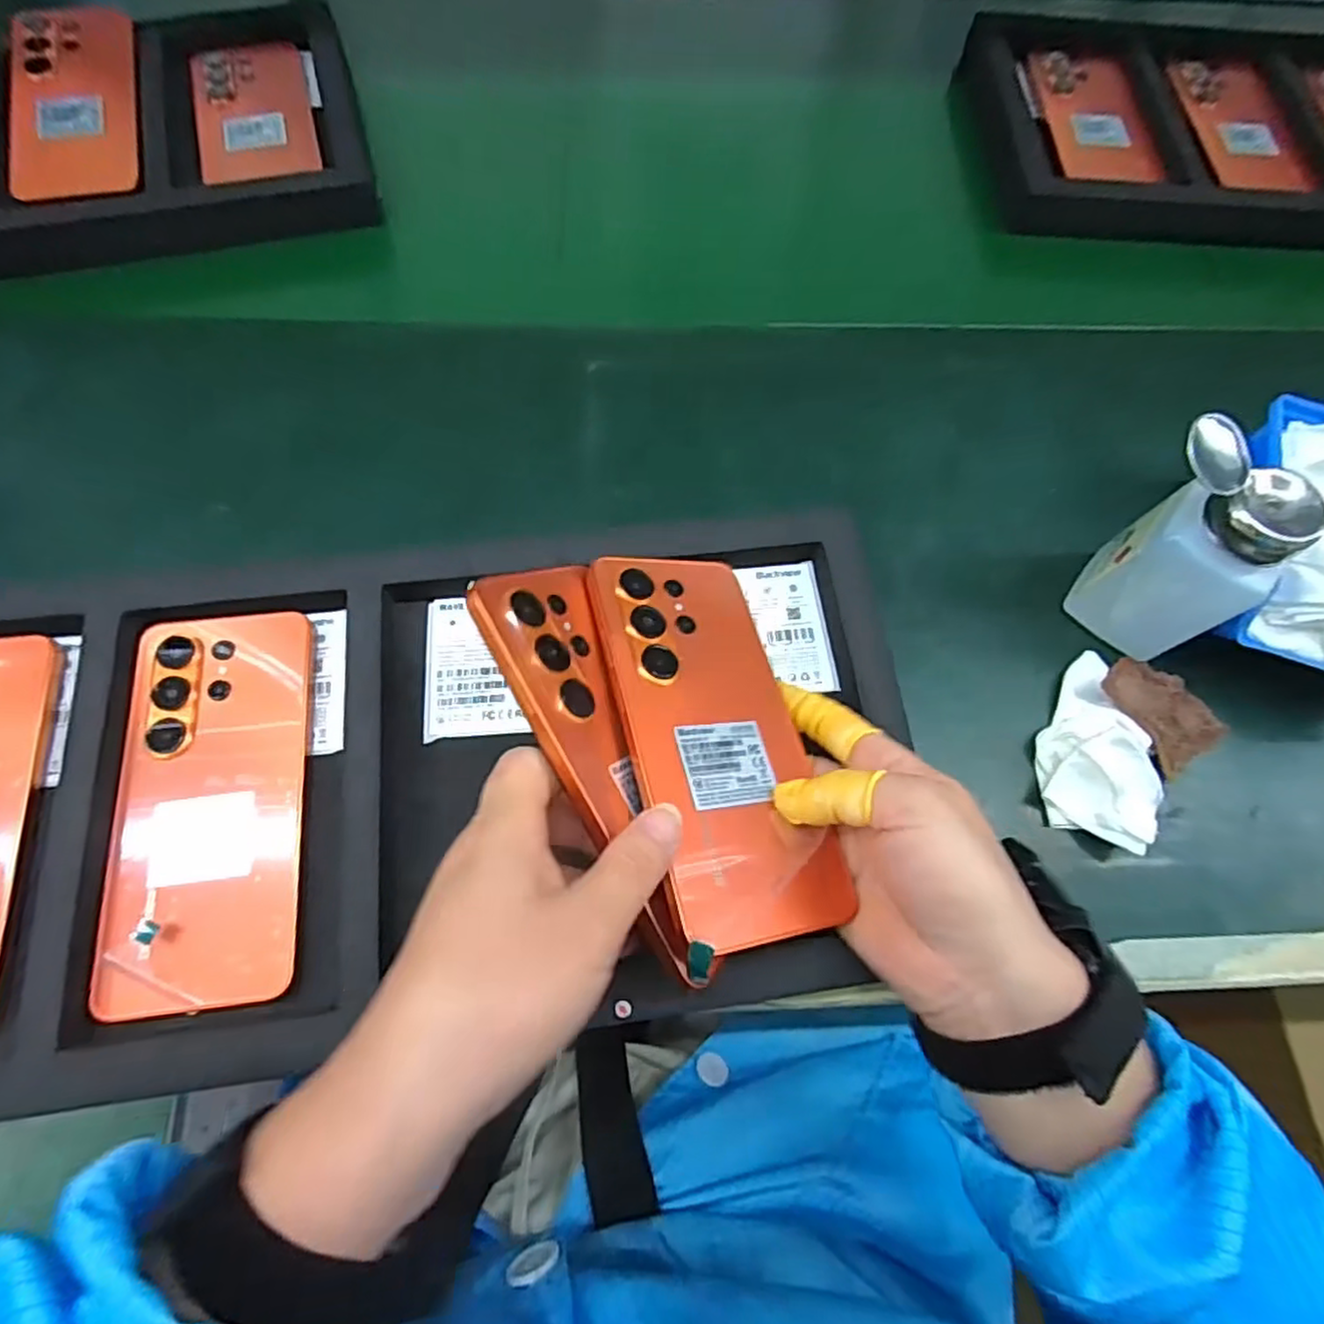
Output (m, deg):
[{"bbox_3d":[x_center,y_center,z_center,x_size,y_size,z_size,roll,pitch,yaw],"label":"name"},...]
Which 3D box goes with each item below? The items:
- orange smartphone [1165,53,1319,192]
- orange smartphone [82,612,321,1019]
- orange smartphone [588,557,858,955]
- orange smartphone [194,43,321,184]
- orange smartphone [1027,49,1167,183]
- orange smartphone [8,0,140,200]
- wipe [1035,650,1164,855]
[{"bbox_3d":[0.455,-0.427,0.541,0.077,0.011,0.149,-1,67,-4],"label":"orange smartphone"},{"bbox_3d":[-0.196,0.059,0.302,0.076,0.013,0.167,-6,67,-5],"label":"orange smartphone"},{"bbox_3d":[0.022,0.026,0.284,0.078,0.005,0.166,0,60,-28],"label":"orange smartphone"},{"bbox_3d":[-0.291,-0.393,0.493,0.076,0.008,0.144,-15,68,-9],"label":"orange smartphone"},{"bbox_3d":[0.338,-0.425,0.540,0.088,0.016,0.152,0,67,-4],"label":"orange smartphone"},{"bbox_3d":[-0.400,-0.385,0.470,0.074,0.008,0.182,-11,74,-13],"label":"orange smartphone"},{"bbox_3d":[0.219,0.044,0.338,0.057,0.021,0.086,26,68,8],"label":"wipe"}]

